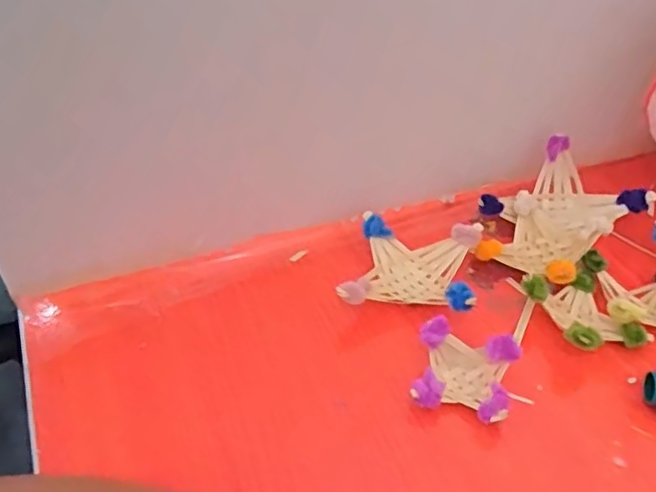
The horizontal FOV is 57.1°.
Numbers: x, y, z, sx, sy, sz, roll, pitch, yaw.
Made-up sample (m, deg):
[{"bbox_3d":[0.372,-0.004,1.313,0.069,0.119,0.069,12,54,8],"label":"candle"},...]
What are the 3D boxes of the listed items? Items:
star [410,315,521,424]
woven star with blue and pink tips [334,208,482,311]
[{"bbox_3d":[0.078,0.073,0.347,0.053,0.031,0.051,11,42,15],"label":"star"},{"bbox_3d":[0.058,0.017,0.408,0.082,0.034,0.083,8,42,13],"label":"woven star with blue and pink tips"}]

